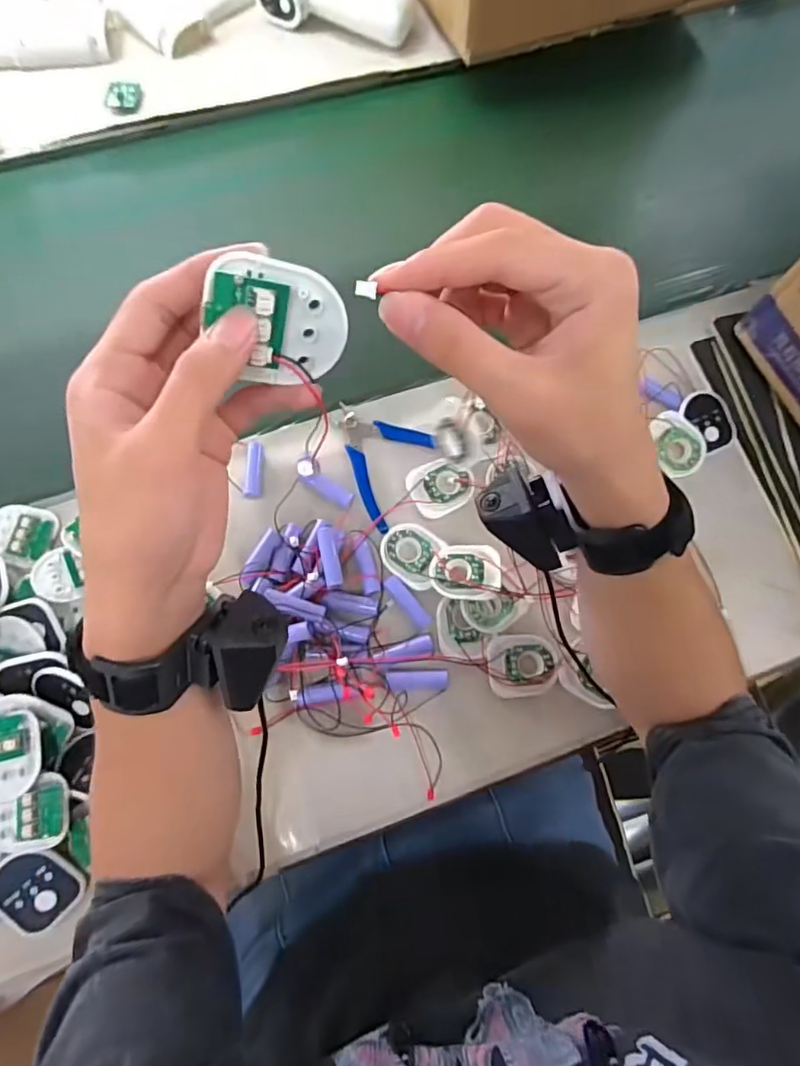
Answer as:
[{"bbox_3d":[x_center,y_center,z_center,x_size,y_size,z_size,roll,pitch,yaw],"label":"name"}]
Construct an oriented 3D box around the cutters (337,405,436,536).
[{"bbox_3d":[-0.028,-0.058,0.509,0.087,0.007,0.098,21,74,4],"label":"cutters"}]

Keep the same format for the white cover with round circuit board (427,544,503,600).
[{"bbox_3d":[0.055,0.031,0.481,0.058,0.009,0.048,1,59,6],"label":"white cover with round circuit board"}]

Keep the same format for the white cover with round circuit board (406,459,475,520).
[{"bbox_3d":[0.036,-0.041,0.509,0.055,0.006,0.052,-28,76,-10],"label":"white cover with round circuit board"}]

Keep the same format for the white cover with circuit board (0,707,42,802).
[{"bbox_3d":[-0.279,0.155,0.402,0.048,0.007,0.059,-11,74,-6],"label":"white cover with circuit board"}]

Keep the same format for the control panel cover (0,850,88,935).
[{"bbox_3d":[-0.257,0.251,0.405,0.053,0.006,0.057,-39,98,-16],"label":"control panel cover"}]

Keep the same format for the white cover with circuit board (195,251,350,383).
[{"bbox_3d":[-0.048,-0.083,0.234,0.055,0.047,0.011,1,32,-29],"label":"white cover with circuit board"}]

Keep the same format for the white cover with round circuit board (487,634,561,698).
[{"bbox_3d":[0.101,0.108,0.472,0.058,0.011,0.048,-2,73,-3],"label":"white cover with round circuit board"}]

